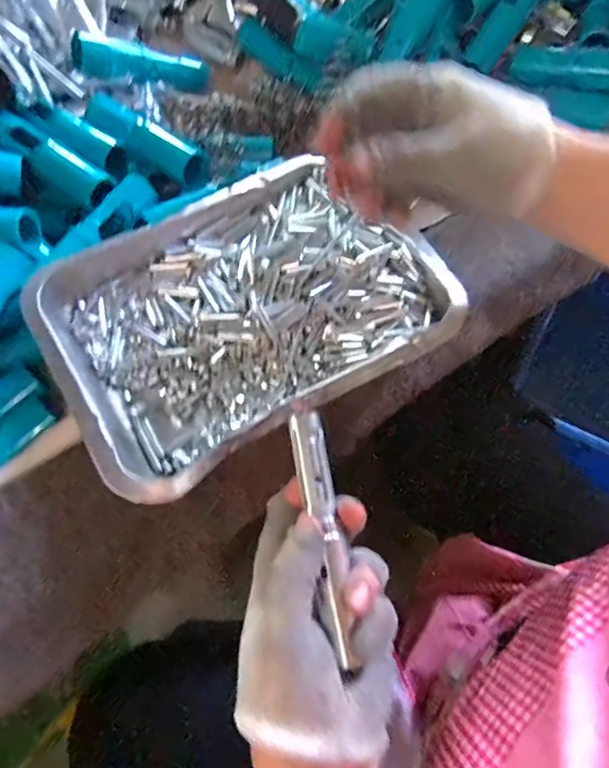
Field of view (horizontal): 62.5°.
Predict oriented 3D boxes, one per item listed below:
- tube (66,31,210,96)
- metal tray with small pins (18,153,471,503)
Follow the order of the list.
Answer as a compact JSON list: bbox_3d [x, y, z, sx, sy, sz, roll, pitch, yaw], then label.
[{"bbox_3d":[-0.145,-0.288,0.450,0.116,0.023,0.031,-3,63,-26],"label":"tube"},{"bbox_3d":[-0.043,-0.054,0.338,0.248,0.028,0.184,-31,68,-13],"label":"metal tray with small pins"}]

